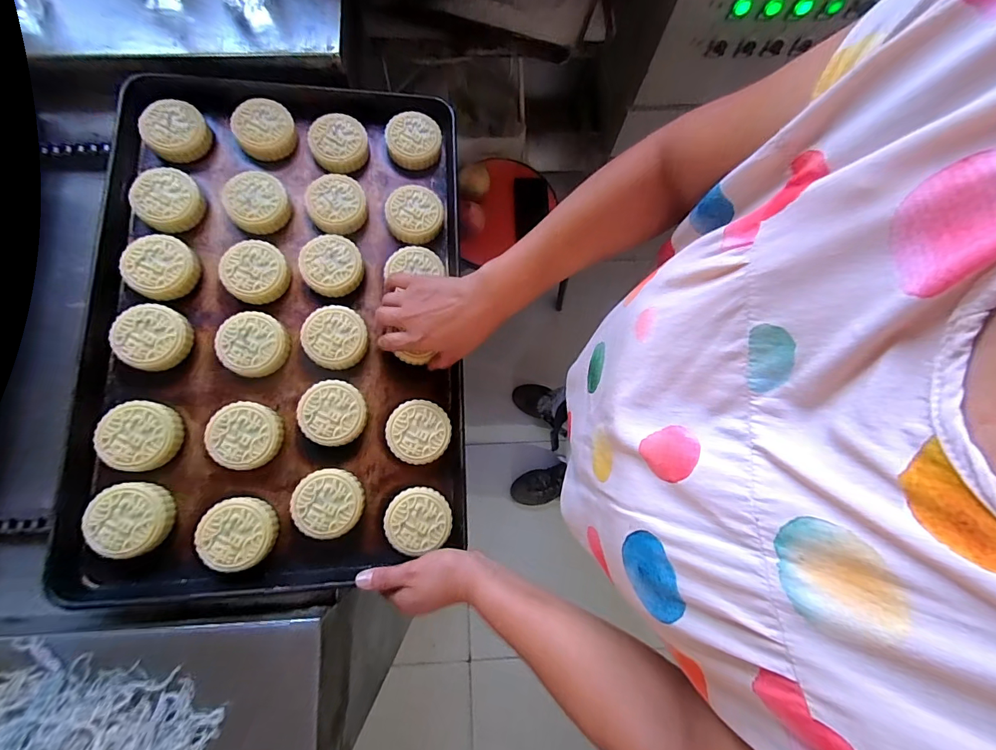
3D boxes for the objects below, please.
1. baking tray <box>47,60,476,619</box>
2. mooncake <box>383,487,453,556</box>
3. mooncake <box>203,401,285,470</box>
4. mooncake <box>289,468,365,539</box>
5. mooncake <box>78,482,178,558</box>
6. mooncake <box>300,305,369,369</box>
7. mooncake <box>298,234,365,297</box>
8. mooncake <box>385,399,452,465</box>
[{"bbox_3d":[-0.245,-0.070,0.498,0.397,0.033,0.583,0,79,-9],"label":"baking tray"},{"bbox_3d":[-0.087,0.156,0.464,0.069,0.020,0.062,-18,74,-4],"label":"mooncake"},{"bbox_3d":[-0.271,0.065,0.460,0.068,0.030,0.068,6,74,4],"label":"mooncake"},{"bbox_3d":[-0.182,0.138,0.459,0.067,0.028,0.068,2,74,3],"label":"mooncake"},{"bbox_3d":[-0.368,0.144,0.428,0.069,0.026,0.069,-18,82,-13],"label":"mooncake"},{"bbox_3d":[-0.189,-0.044,0.495,0.069,0.024,0.068,-1,74,2],"label":"mooncake"},{"bbox_3d":[-0.198,-0.132,0.511,0.070,0.027,0.067,-1,74,2],"label":"mooncake"},{"bbox_3d":[-0.090,0.066,0.490,0.069,0.030,0.068,-1,74,2],"label":"mooncake"}]

